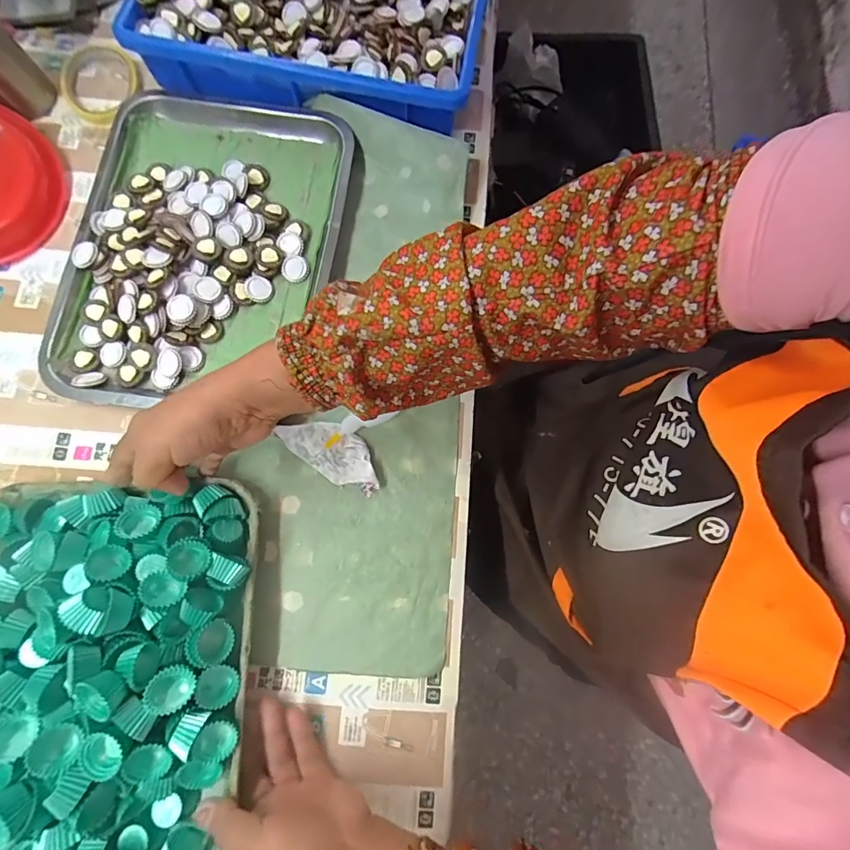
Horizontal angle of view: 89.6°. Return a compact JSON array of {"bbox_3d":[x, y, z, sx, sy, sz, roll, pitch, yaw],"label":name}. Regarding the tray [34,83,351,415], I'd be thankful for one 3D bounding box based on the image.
[{"bbox_3d":[-0.224,-0.188,0.446,0.264,0.047,0.334,8,79,-1],"label":"tray"}]

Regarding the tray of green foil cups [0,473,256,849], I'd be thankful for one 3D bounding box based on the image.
[{"bbox_3d":[-0.278,0.210,0.340,0.257,0.084,0.326,-2,70,-2],"label":"tray of green foil cups"}]

